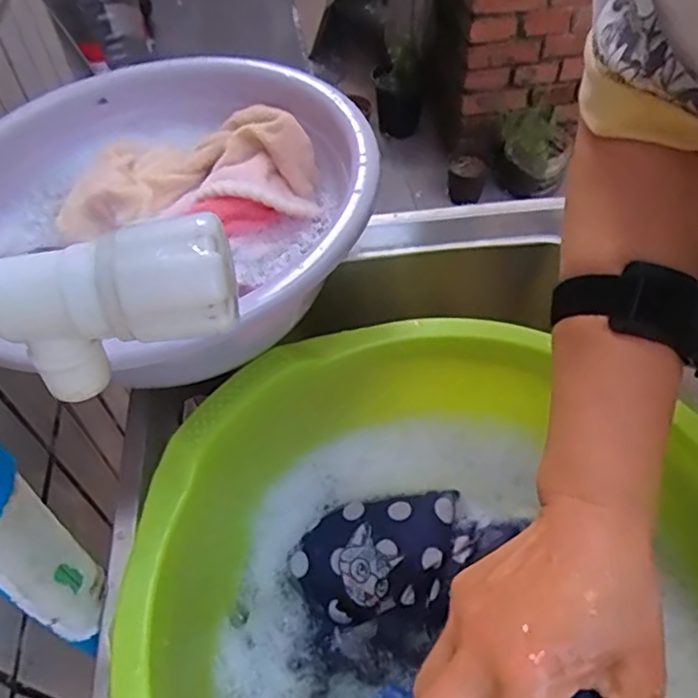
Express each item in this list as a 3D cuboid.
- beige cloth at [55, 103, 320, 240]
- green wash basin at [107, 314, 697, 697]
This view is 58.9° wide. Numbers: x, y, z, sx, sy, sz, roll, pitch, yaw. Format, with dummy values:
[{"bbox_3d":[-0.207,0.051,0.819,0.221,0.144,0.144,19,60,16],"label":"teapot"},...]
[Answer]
[{"bbox_3d":[-0.128,-0.149,0.495,0.196,0.046,0.103,-6,52,-2],"label":"beige cloth"},{"bbox_3d":[0.064,0.176,0.396,0.370,0.126,0.380,-1,52,2],"label":"green wash basin"}]

